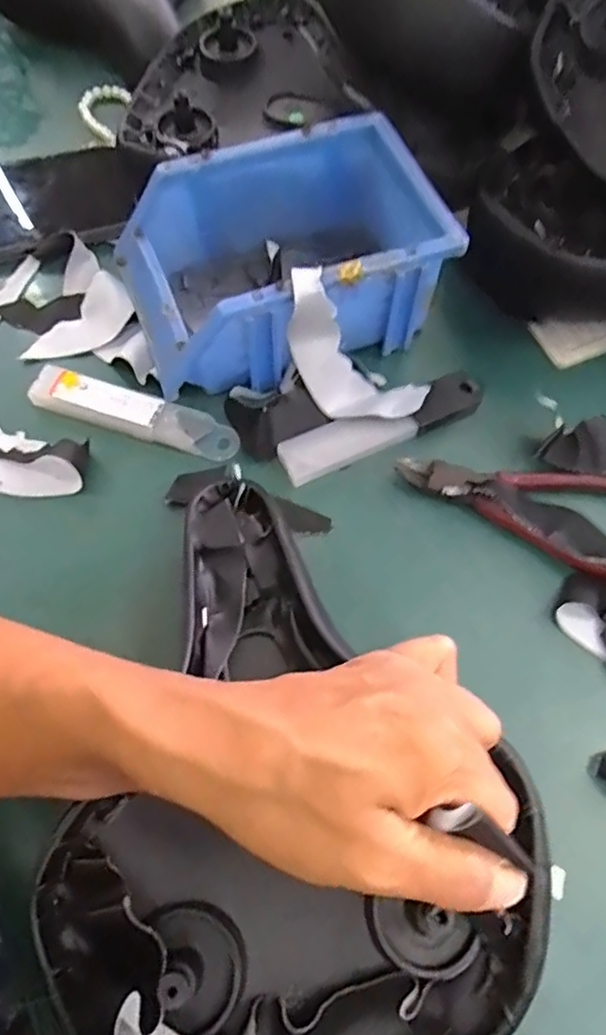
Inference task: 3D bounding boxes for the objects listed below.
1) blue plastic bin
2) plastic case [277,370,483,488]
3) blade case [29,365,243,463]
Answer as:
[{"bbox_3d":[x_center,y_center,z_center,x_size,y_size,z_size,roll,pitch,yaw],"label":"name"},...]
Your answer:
[{"bbox_3d":[-0.015,-0.153,0.377,0.174,0.074,0.120,-21,68,-10],"label":"blue plastic bin"},{"bbox_3d":[0.047,-0.054,0.367,0.126,0.013,0.027,-23,68,-11],"label":"plastic case"},{"bbox_3d":[-0.100,-0.061,0.368,0.125,0.014,0.028,18,67,7],"label":"blade case"}]

